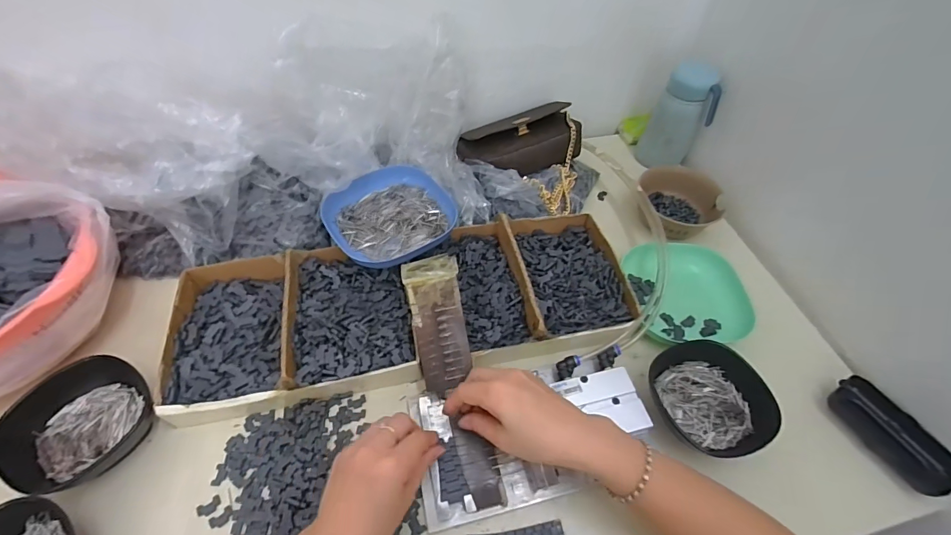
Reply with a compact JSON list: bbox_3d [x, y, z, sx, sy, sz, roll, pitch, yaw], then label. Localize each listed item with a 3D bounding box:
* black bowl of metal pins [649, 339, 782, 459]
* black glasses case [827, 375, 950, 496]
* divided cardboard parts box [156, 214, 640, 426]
[{"bbox_3d":[0.226,0.126,0.411,0.099,0.042,0.103,1,52,-2],"label":"black bowl of metal pins"},{"bbox_3d":[0.406,0.160,0.408,0.049,0.033,0.107,-15,54,-14],"label":"black glasses case"},{"bbox_3d":[-0.067,0.033,0.465,0.487,0.052,0.185,-7,53,-8],"label":"divided cardboard parts box"}]

